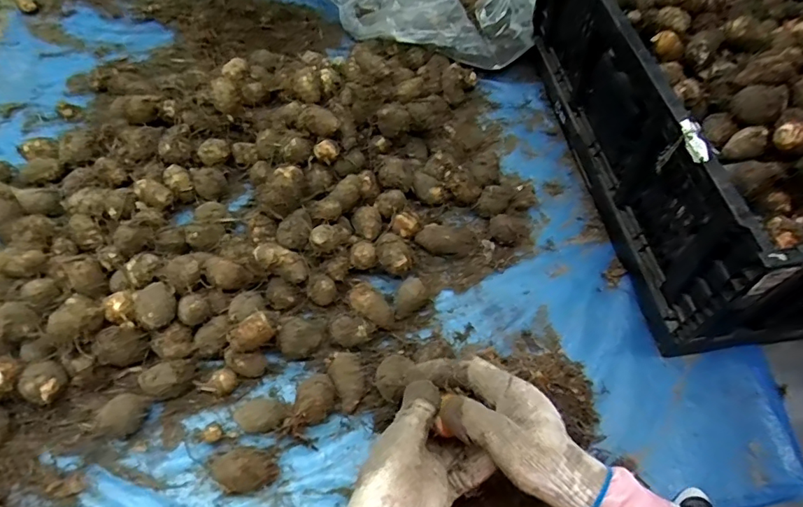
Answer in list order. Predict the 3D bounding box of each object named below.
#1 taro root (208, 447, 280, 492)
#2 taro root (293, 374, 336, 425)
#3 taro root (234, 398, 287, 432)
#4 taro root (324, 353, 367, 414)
[{"bbox_3d":[-0.156,0.212,0.481,0.065,0.041,0.038,5,59,-1],"label":"taro root"},{"bbox_3d":[-0.091,0.155,0.523,0.038,0.033,0.047,25,61,11],"label":"taro root"},{"bbox_3d":[-0.148,0.170,0.513,0.057,0.030,0.032,6,59,-1],"label":"taro root"},{"bbox_3d":[-0.057,0.137,0.540,0.036,0.028,0.064,-21,63,-16],"label":"taro root"}]

